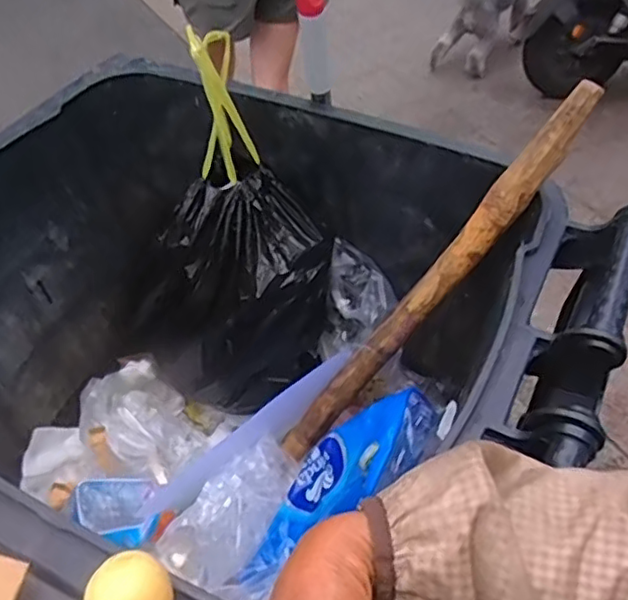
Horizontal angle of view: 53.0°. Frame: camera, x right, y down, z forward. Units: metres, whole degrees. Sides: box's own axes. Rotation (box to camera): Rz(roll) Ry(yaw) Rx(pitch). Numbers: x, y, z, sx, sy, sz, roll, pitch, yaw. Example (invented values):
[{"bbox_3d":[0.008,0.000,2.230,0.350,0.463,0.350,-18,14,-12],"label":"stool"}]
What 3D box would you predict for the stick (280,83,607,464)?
[{"bbox_3d":[0.110,0.004,0.680,0.037,0.533,0.029,13,38,-33],"label":"stick"}]

